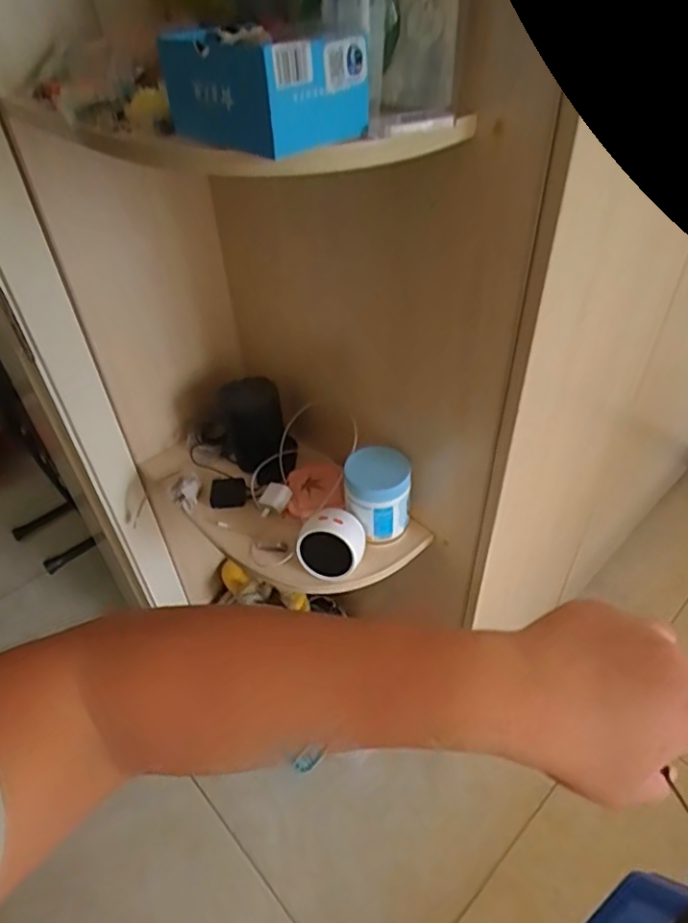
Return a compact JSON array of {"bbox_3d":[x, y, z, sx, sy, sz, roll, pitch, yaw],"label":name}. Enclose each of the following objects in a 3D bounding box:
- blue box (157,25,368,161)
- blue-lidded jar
[{"bbox_3d":[-0.065,-0.298,0.455,0.133,0.066,0.106,33,53,32],"label":"blue box"},{"bbox_3d":[0.050,0.050,0.844,0.095,0.119,0.086,1,43,5],"label":"blue-lidded jar"}]

